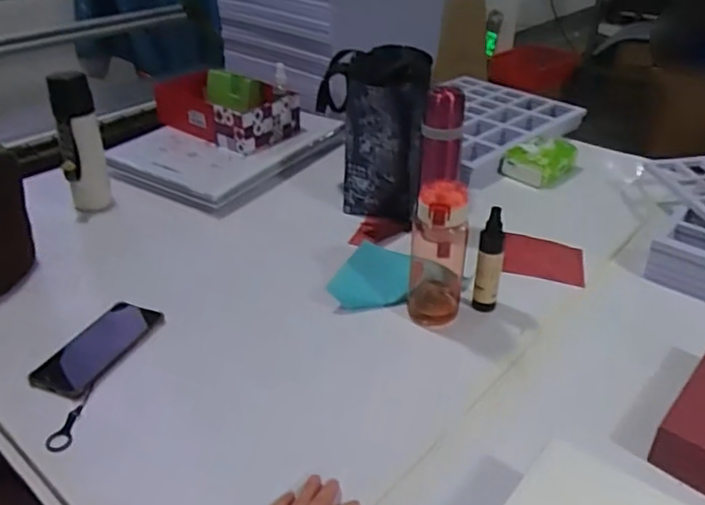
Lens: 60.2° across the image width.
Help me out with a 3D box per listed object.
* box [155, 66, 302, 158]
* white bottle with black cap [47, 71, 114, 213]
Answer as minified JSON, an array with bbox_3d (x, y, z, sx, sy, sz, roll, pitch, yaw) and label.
[{"bbox_3d":[-0.272,-0.311,1.320,0.280,0.102,0.181,25,40,33],"label":"box"},{"bbox_3d":[-0.480,-0.187,1.080,0.068,0.231,0.078,-11,34,-18],"label":"white bottle with black cap"}]

